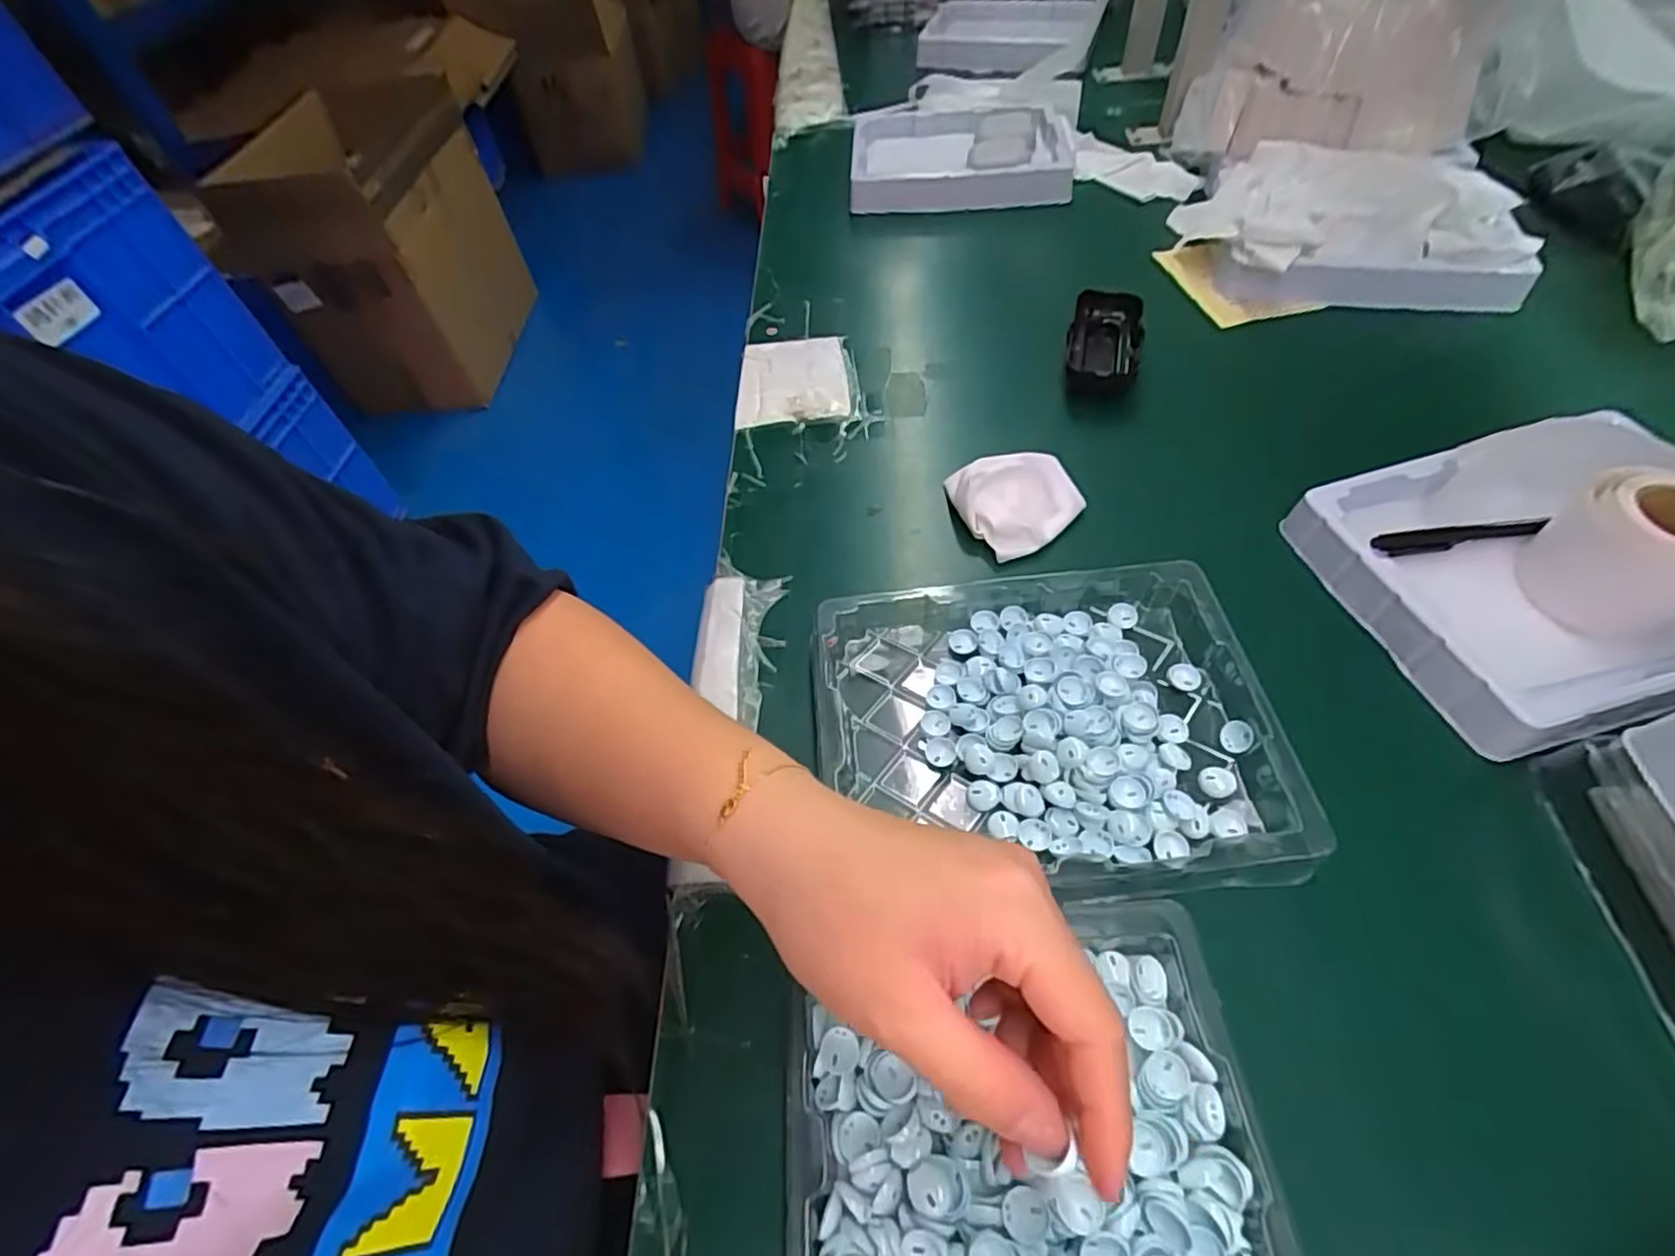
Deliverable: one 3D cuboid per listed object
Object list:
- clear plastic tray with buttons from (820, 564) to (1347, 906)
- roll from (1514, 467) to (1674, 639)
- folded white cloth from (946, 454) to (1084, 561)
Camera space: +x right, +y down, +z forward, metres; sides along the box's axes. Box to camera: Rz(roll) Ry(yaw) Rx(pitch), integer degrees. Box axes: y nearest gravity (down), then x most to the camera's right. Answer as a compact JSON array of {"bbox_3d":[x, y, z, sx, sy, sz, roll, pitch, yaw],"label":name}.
[{"bbox_3d":[0.102,0.049,0.363,0.224,0.032,0.164,-5,54,2],"label":"clear plastic tray with buttons"},{"bbox_3d":[0.413,-0.039,0.362,0.070,0.055,0.066,-3,54,4],"label":"roll"},{"bbox_3d":[0.111,-0.086,0.456,0.065,0.033,0.076,-32,57,-17],"label":"folded white cloth"}]

